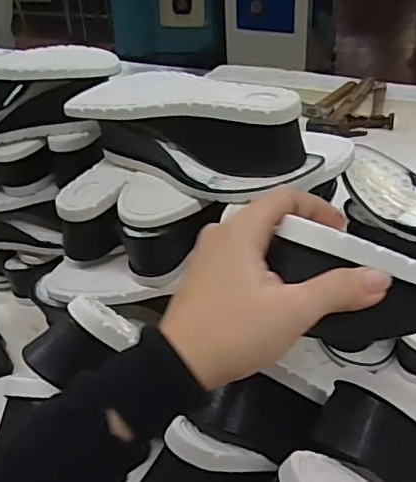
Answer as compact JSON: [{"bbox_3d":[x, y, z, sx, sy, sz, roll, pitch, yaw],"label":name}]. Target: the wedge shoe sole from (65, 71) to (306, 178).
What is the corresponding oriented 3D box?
[{"bbox_3d":[-0.017,-0.111,0.503,0.219,0.075,0.074,6,36,16],"label":"wedge shoe sole"}]

